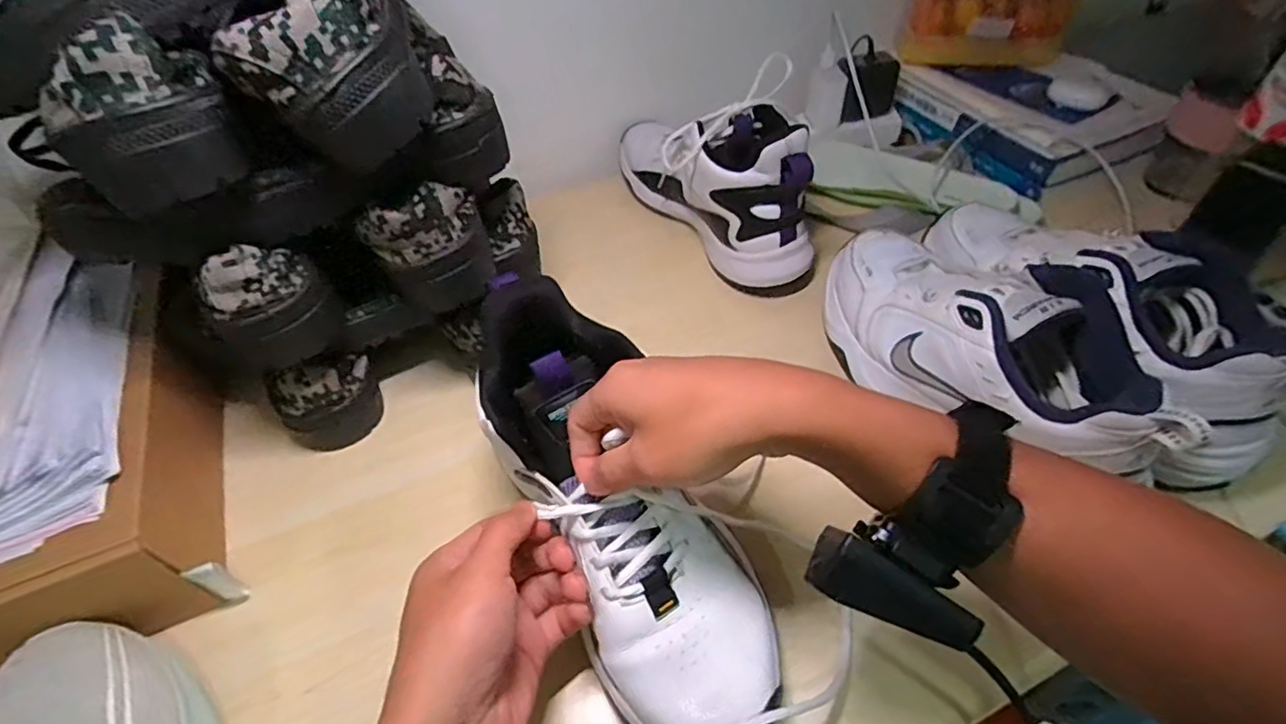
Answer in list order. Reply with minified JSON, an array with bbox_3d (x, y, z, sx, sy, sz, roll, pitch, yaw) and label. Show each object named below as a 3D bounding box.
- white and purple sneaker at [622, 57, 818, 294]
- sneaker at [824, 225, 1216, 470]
[{"bbox_3d":[0.070,-0.188,0.579,0.116,0.144,0.257,-22,51,-15],"label":"white and purple sneaker"},{"bbox_3d":[0.231,-0.015,0.430,0.101,0.111,0.255,-26,52,-18],"label":"sneaker"}]

